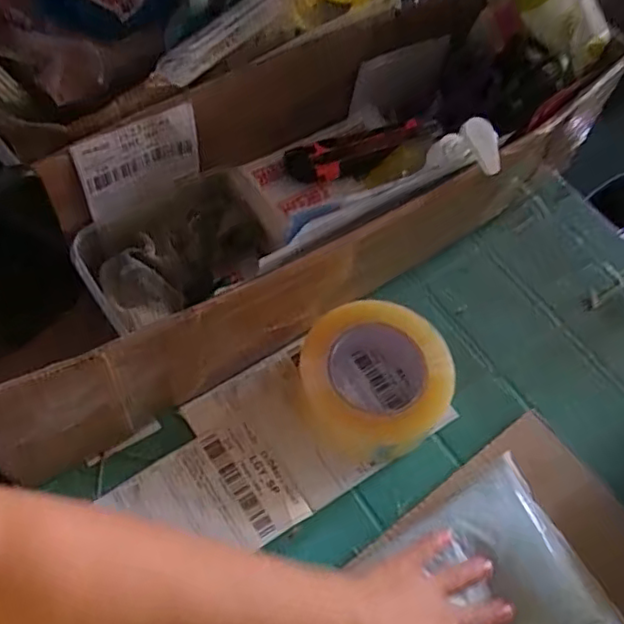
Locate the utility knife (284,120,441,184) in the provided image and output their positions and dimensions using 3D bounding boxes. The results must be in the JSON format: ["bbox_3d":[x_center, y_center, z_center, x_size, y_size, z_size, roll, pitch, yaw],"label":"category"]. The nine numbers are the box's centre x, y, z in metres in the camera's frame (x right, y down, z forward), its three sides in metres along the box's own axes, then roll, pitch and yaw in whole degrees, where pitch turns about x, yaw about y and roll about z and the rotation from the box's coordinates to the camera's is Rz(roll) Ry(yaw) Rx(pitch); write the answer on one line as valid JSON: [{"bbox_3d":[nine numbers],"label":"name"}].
[{"bbox_3d":[0.050,-0.156,0.611,0.153,0.030,0.031,-17,61,-14],"label":"utility knife"}]

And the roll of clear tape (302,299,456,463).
[{"bbox_3d":[0.055,0.056,0.535,0.109,0.065,0.117,2,59,-3],"label":"roll of clear tape"}]

